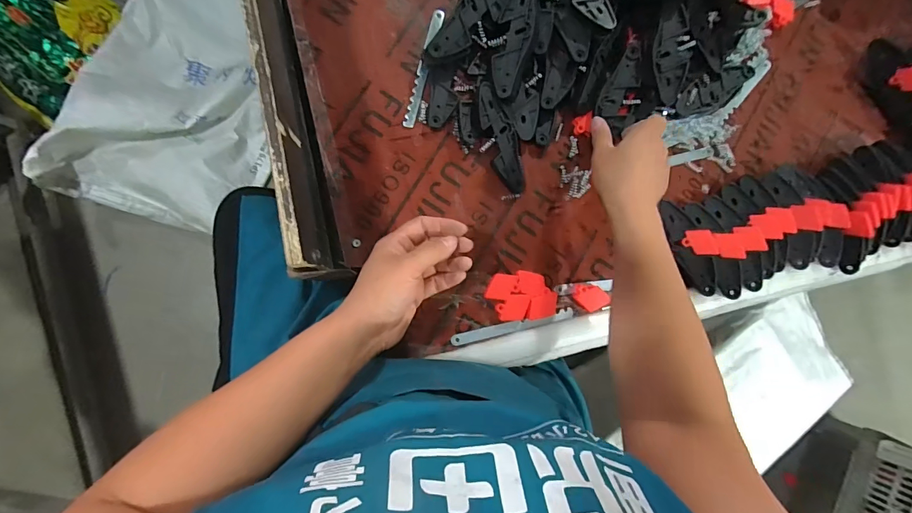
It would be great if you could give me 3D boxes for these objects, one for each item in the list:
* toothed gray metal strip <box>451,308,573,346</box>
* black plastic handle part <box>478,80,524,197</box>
[{"bbox_3d":[0.067,0.081,0.470,0.147,0.008,0.015,-13,89,-8],"label":"toothed gray metal strip"},{"bbox_3d":[0.053,-0.136,0.474,0.039,0.025,0.126,-19,90,-8],"label":"black plastic handle part"}]

